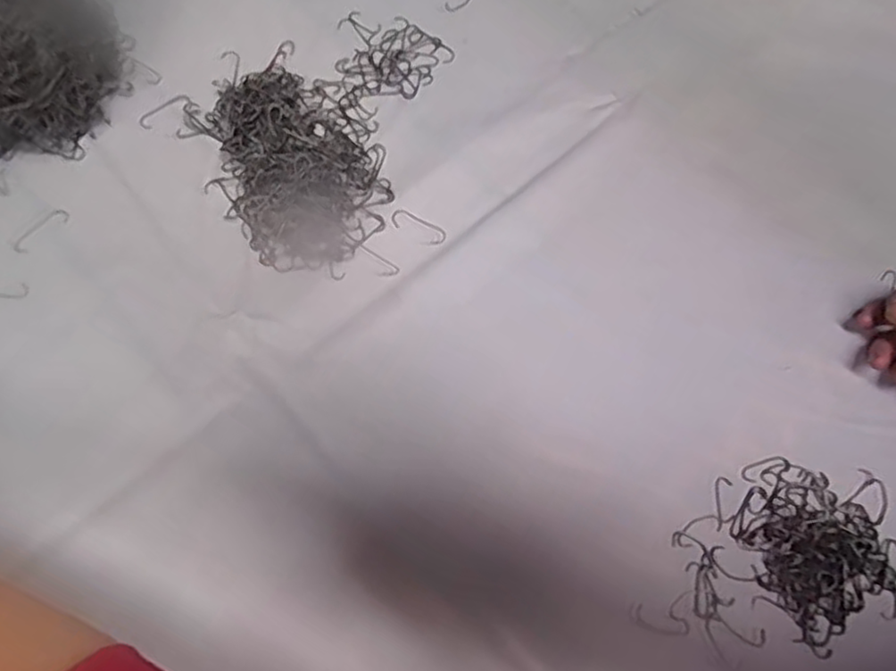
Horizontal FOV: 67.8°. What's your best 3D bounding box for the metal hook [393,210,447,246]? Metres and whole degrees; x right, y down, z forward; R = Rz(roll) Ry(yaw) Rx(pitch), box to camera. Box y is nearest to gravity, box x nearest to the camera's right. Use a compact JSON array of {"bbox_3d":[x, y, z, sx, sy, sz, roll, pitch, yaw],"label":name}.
[{"bbox_3d":[-0.023,-0.086,0.529,0.046,0.004,0.017,25,70,8],"label":"metal hook"}]

